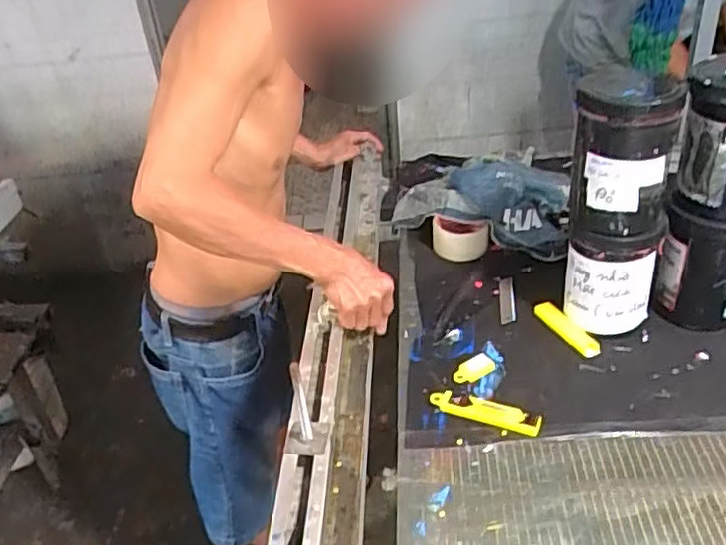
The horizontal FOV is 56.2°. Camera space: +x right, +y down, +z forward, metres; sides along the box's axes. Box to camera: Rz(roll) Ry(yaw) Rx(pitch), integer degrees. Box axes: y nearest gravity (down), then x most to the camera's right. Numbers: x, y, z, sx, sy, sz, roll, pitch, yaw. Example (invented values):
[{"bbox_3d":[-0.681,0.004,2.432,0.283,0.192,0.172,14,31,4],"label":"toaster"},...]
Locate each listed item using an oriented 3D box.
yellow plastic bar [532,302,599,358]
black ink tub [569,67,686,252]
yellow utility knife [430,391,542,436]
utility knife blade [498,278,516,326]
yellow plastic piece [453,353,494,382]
[{"bbox_3d":[0.267,0.073,0.891,0.024,0.018,0.106,-19,37,-20],"label":"yellow plastic bar"},{"bbox_3d":[0.309,-0.140,0.816,0.113,0.177,0.118,4,36,15],"label":"black ink tub"},{"bbox_3d":[0.140,0.158,0.779,0.124,0.015,0.030,13,38,25],"label":"yellow utility knife"},{"bbox_3d":[0.200,0.037,0.946,0.020,0.009,0.097,0,35,8],"label":"utility knife blade"},{"bbox_3d":[0.137,0.121,0.836,0.055,0.018,0.024,-24,38,-25],"label":"yellow plastic piece"}]

